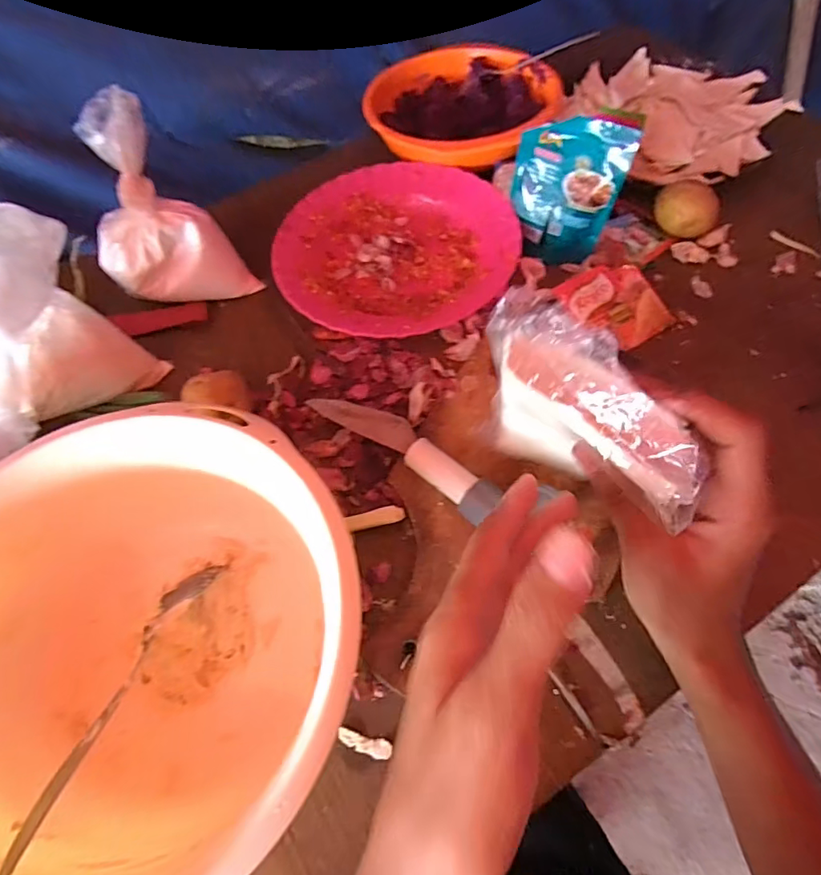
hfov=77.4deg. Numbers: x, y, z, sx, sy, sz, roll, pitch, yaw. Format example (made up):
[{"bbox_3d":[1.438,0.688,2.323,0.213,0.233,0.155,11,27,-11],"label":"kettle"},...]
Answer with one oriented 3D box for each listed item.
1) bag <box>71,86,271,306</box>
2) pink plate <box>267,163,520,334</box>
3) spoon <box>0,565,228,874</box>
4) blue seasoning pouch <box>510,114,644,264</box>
[{"bbox_3d":[-0.212,-0.174,0.417,0.102,0.140,0.087,-38,67,-15],"label":"bag"},{"bbox_3d":[-0.013,-0.175,0.469,0.211,0.033,0.212,-1,60,2],"label":"pink plate"},{"bbox_3d":[-0.154,0.136,0.280,0.019,0.020,0.171,14,44,9],"label":"spoon"},{"bbox_3d":[0.127,-0.209,0.432,0.089,0.113,0.023,34,48,18],"label":"blue seasoning pouch"}]

